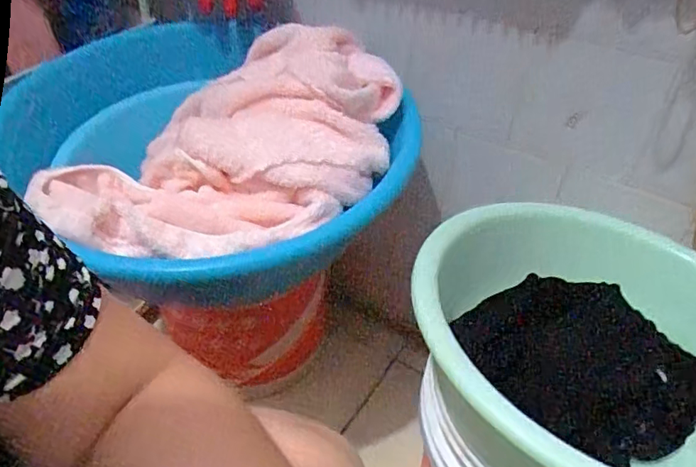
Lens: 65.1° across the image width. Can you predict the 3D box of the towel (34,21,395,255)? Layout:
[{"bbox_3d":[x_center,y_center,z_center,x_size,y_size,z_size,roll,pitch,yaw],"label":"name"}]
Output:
[{"bbox_3d":[-0.129,-0.107,0.563,0.314,0.118,0.326,26,45,26],"label":"towel"}]

